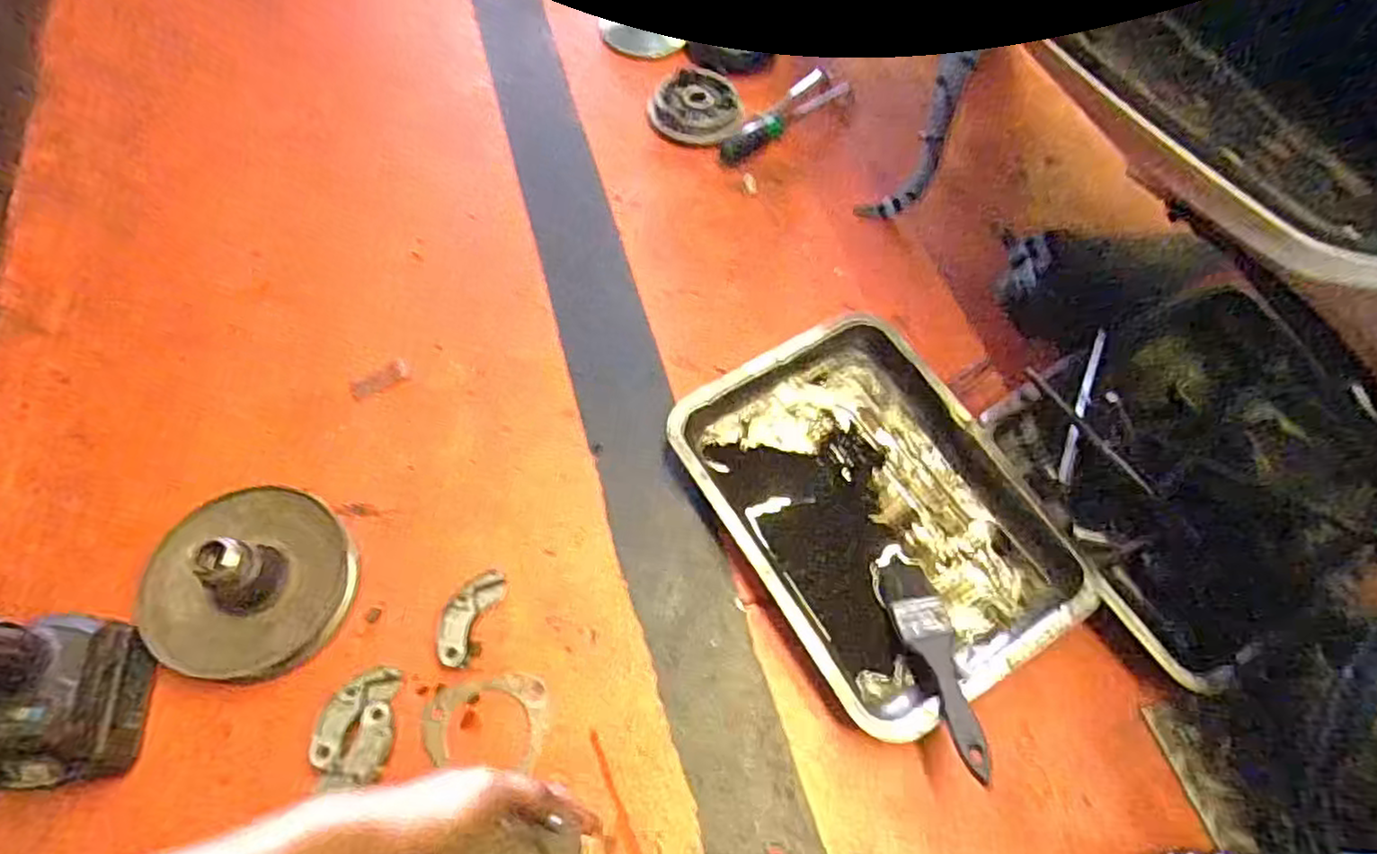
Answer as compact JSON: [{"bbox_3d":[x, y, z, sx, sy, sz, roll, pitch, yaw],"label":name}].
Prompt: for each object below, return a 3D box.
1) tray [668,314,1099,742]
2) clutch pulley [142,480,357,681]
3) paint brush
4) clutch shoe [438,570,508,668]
[{"bbox_3d":[0.164,0.070,0.645,0.245,0.054,0.340,-28,67,-15],"label":"tray"},{"bbox_3d":[-0.361,0.121,0.571,0.159,0.075,0.159,5,69,-13],"label":"clutch pulley"},{"bbox_3d":[0.204,0.187,0.575,0.044,0.014,0.186,-4,42,-4],"label":"paint brush"},{"bbox_3d":[-0.188,0.161,0.601,0.033,0.018,0.082,22,64,9],"label":"clutch shoe"}]

